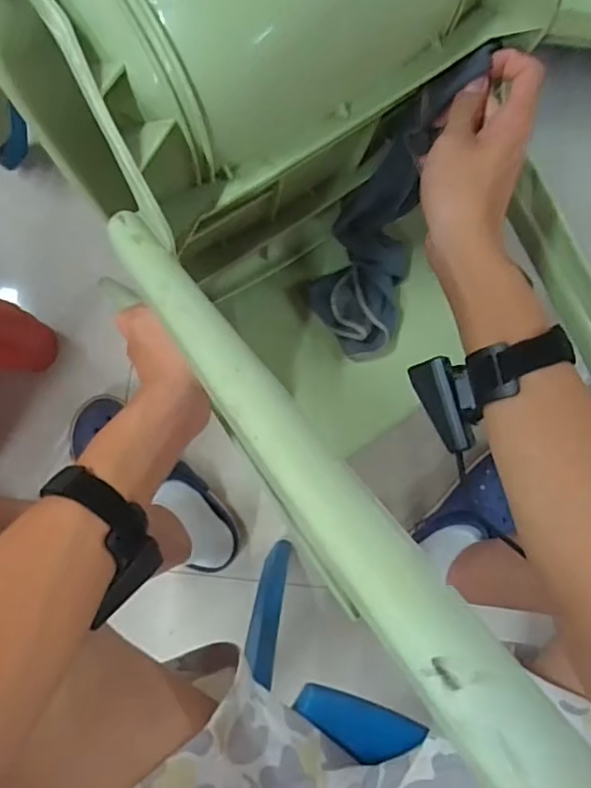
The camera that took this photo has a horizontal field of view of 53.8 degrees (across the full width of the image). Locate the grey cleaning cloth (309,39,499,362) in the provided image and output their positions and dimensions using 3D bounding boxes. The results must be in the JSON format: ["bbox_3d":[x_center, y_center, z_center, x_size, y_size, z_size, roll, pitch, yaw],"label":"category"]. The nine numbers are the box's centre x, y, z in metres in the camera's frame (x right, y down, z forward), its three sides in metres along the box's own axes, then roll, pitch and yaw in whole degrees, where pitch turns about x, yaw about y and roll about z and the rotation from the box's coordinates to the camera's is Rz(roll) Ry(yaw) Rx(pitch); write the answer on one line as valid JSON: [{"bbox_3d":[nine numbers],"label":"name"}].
[{"bbox_3d":[0.082,-0.163,0.514,0.084,0.259,0.088,12,40,-5],"label":"grey cleaning cloth"}]

